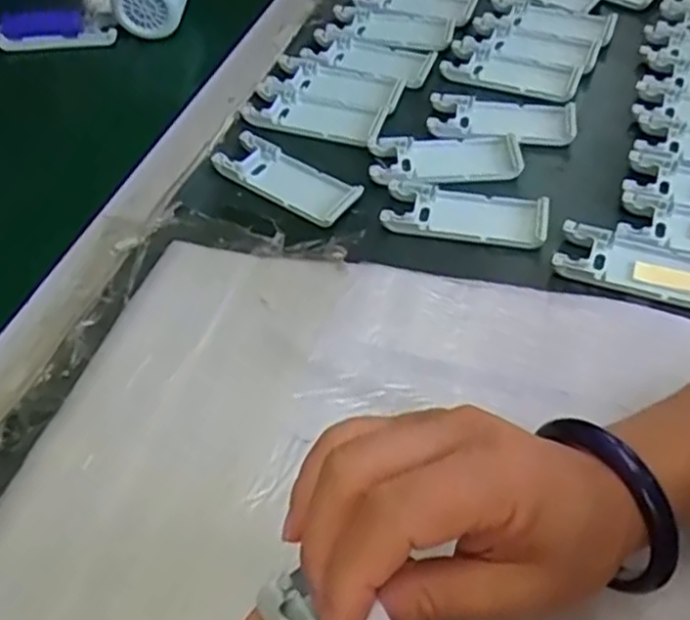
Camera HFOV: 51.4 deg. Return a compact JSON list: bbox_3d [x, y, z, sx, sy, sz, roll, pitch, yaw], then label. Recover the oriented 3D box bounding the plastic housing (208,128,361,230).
[{"bbox_3d":[-0.041,-0.092,0.495,0.103,0.010,0.041,28,58,23],"label":"plastic housing"}]

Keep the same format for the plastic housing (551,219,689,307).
[{"bbox_3d":[0.184,-0.026,0.438,0.104,0.014,0.042,17,55,16],"label":"plastic housing"}]

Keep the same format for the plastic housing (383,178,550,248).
[{"bbox_3d":[0.079,-0.065,0.472,0.103,0.010,0.044,9,53,9],"label":"plastic housing"}]

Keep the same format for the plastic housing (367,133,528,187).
[{"bbox_3d":[0.071,-0.106,0.504,0.104,0.010,0.046,-2,52,1],"label":"plastic housing"}]

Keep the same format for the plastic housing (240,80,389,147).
[{"bbox_3d":[-0.023,-0.148,0.538,0.105,0.006,0.045,14,54,14],"label":"plastic housing"}]

